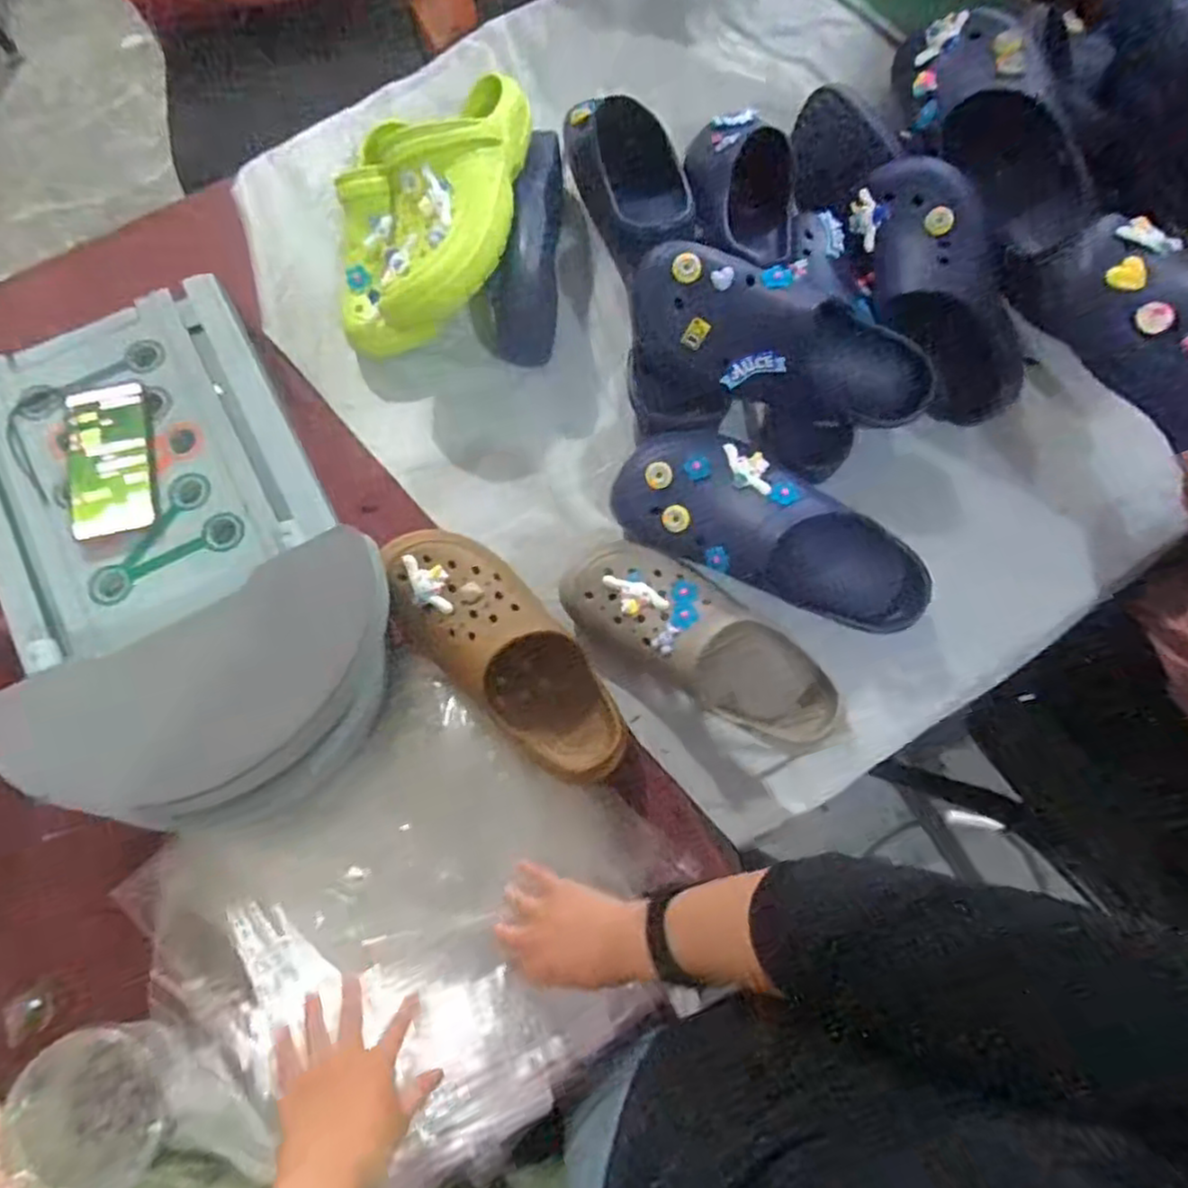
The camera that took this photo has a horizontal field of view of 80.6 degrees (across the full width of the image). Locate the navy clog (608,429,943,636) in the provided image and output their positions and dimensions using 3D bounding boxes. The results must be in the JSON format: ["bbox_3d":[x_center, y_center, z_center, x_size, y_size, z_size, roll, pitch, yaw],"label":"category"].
[{"bbox_3d":[0.168,-0.056,0.673,0.302,0.097,0.112,26,76,6],"label":"navy clog"}]

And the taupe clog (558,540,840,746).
[{"bbox_3d":[0.102,0.046,0.667,0.281,0.083,0.113,29,76,7],"label":"taupe clog"}]

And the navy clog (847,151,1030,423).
[{"bbox_3d":[0.353,-0.304,0.706,0.094,0.088,0.264,-28,98,-8],"label":"navy clog"}]

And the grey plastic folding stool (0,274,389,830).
[{"bbox_3d":[-0.405,-0.047,0.657,0.328,0.098,0.507,-31,77,-9],"label":"grey plastic folding stool"}]

